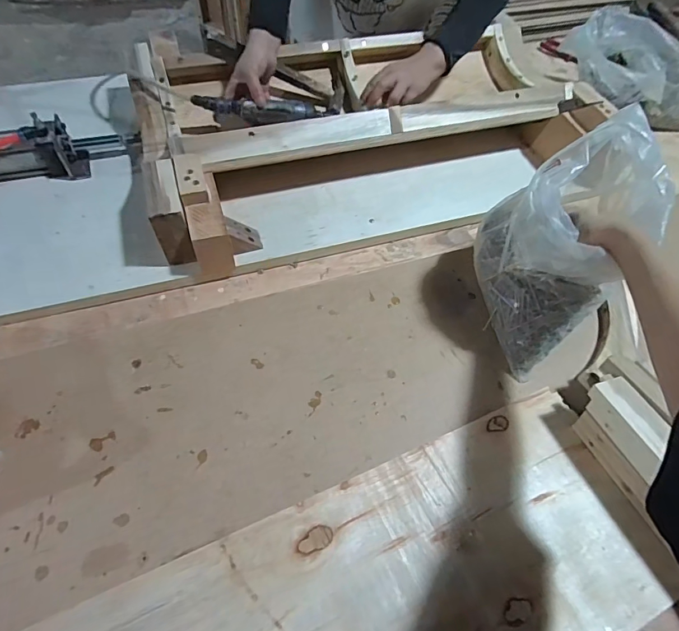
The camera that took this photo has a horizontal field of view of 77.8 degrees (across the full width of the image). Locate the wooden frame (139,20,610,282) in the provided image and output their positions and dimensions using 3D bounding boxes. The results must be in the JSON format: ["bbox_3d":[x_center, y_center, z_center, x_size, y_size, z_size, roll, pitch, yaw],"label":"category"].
[{"bbox_3d":[0.043,-0.341,0.763,0.749,0.125,0.444,-15,60,-13],"label":"wooden frame"}]

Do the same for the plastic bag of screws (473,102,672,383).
[{"bbox_3d":[0.272,-0.099,0.519,0.162,0.126,0.335,32,98,20],"label":"plastic bag of screws"}]

